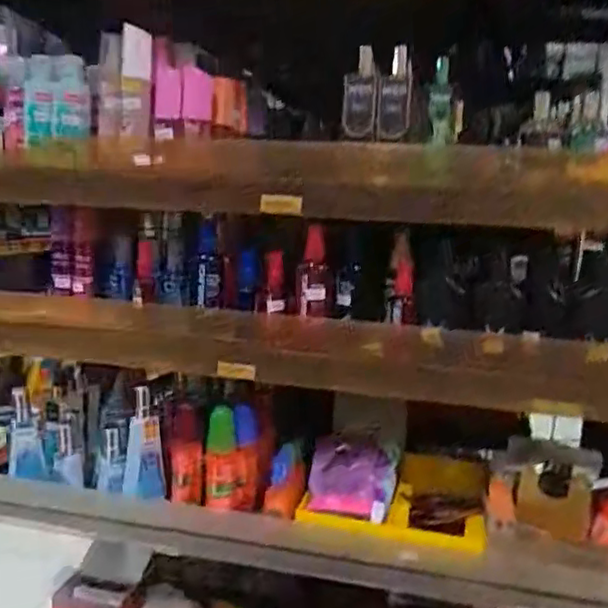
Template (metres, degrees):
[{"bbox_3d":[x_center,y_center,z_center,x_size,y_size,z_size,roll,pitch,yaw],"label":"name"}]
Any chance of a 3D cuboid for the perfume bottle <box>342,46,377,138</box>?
[{"bbox_3d":[0.063,-0.238,0.723,0.037,0.094,0.034,4,8,3],"label":"perfume bottle"}]

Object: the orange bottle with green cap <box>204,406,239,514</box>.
[{"bbox_3d":[-0.105,0.201,0.839,0.043,0.130,0.033,2,9,-9],"label":"orange bottle with green cap"}]

